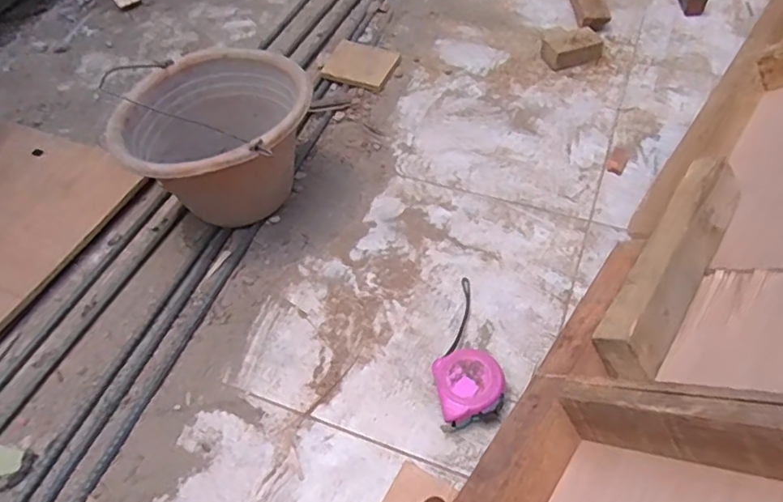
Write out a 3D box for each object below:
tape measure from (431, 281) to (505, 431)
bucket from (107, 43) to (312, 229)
[{"bbox_3d":[0.080,0.110,0.704,0.071,0.048,0.194,-7,52,-2],"label":"tape measure"},{"bbox_3d":[-0.233,-0.138,0.837,0.249,0.185,0.233,-2,52,2],"label":"bucket"}]

